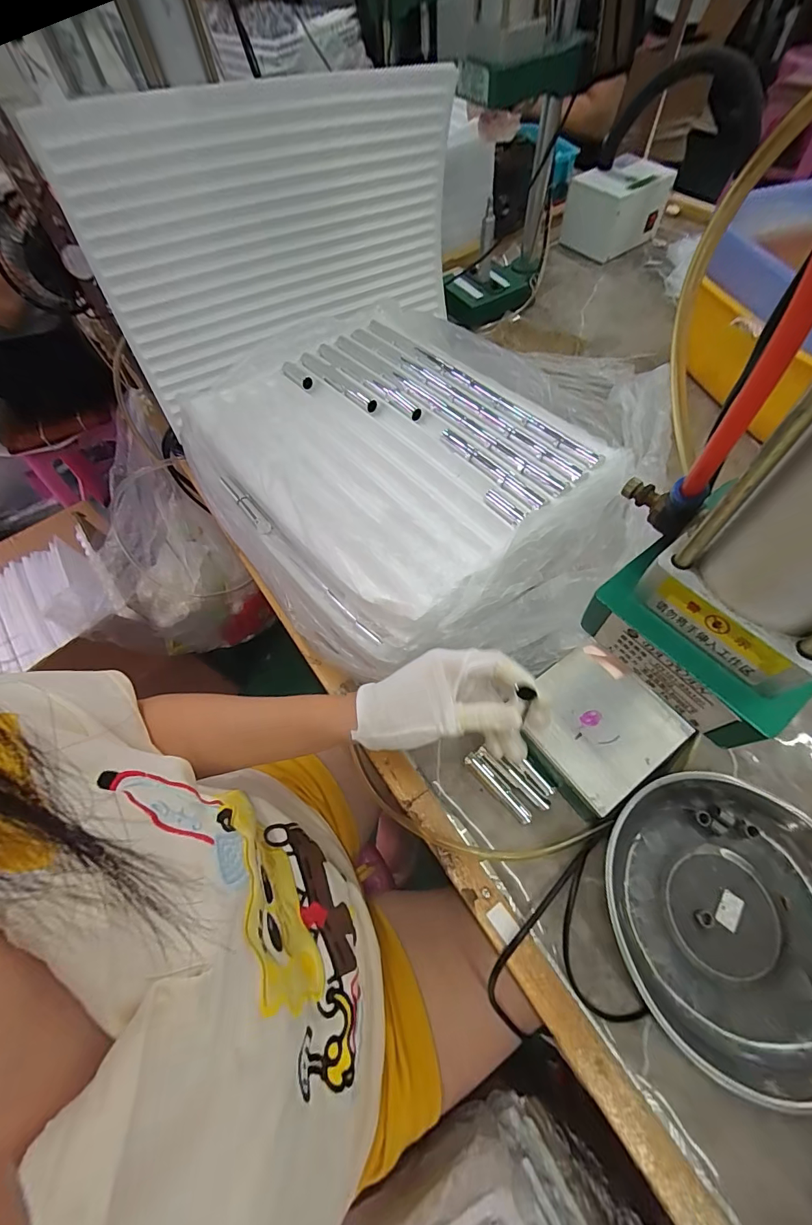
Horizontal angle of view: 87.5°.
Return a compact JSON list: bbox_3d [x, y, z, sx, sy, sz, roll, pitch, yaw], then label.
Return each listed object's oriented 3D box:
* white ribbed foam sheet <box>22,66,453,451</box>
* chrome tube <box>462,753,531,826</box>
[{"bbox_3d":[-0.143,-0.486,0.562,0.502,0.266,0.058,-31,62,-15],"label":"white ribbed foam sheet"},{"bbox_3d":[0.088,0.169,0.408,0.014,0.012,0.080,-41,79,-19],"label":"chrome tube"}]

